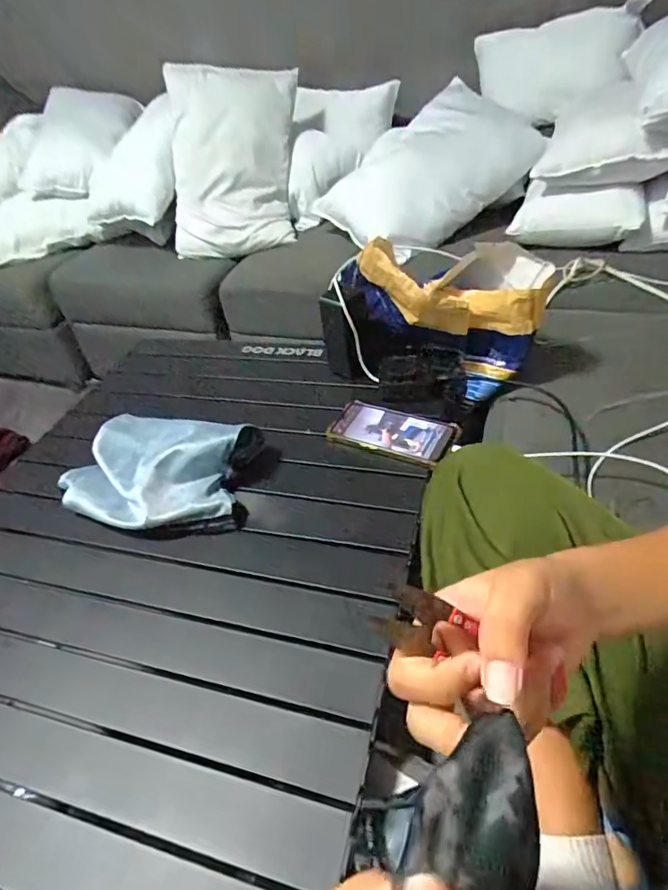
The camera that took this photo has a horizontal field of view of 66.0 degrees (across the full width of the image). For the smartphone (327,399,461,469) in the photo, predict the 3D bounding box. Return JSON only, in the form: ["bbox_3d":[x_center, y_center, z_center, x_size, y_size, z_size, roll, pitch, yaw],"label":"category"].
[{"bbox_3d":[0.076,-0.017,0.691,0.165,0.018,0.082,15,45,24],"label":"smartphone"}]

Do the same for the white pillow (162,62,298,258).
[{"bbox_3d":[-0.268,-0.739,1.362,0.314,0.455,0.114,-1,7,-2],"label":"white pillow"}]

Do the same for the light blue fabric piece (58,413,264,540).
[{"bbox_3d":[-0.211,0.024,0.655,0.238,0.076,0.191,12,44,21],"label":"light blue fabric piece"}]

